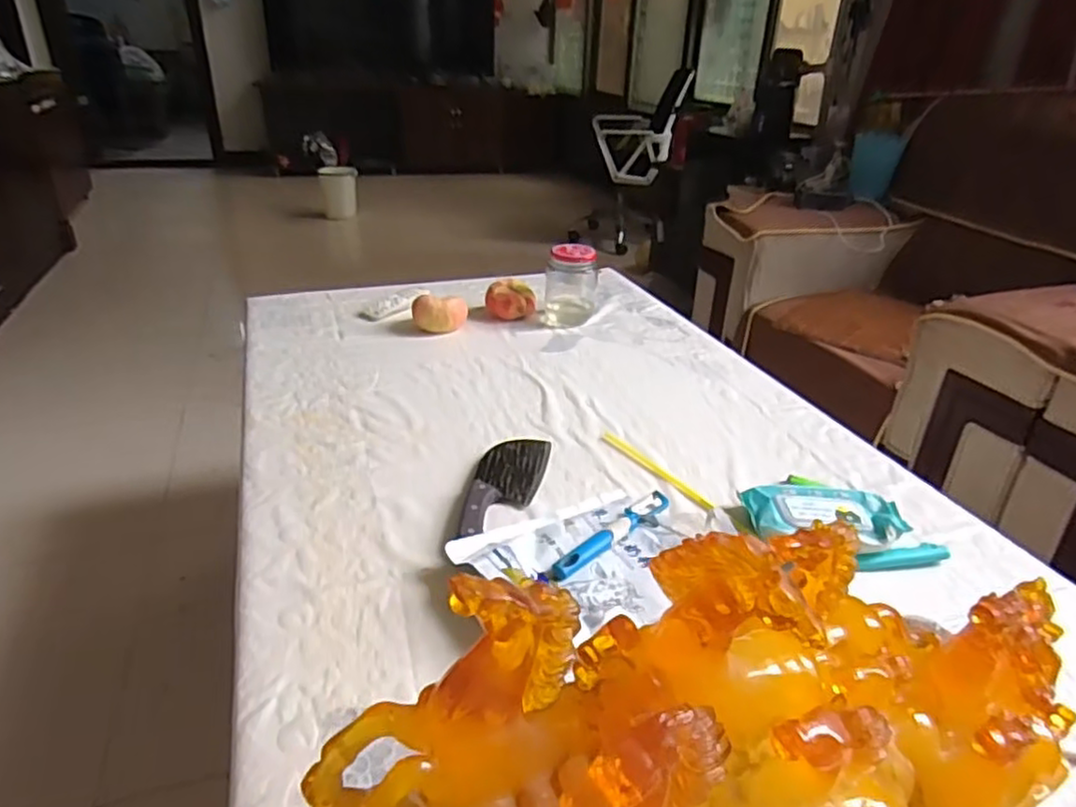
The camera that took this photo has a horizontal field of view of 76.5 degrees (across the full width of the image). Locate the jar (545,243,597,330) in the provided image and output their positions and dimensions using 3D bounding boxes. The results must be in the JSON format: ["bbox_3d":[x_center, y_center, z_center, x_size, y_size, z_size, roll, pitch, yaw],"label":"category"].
[{"bbox_3d":[0.061,-0.226,1.288,0.097,0.138,0.087,3,29,3],"label":"jar"}]

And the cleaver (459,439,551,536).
[{"bbox_3d":[-0.039,0.093,0.811,0.077,0.028,0.232,7,29,9],"label":"cleaver"}]

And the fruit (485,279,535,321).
[{"bbox_3d":[-0.052,-0.197,1.299,0.093,0.061,0.076,1,29,-2],"label":"fruit"}]

